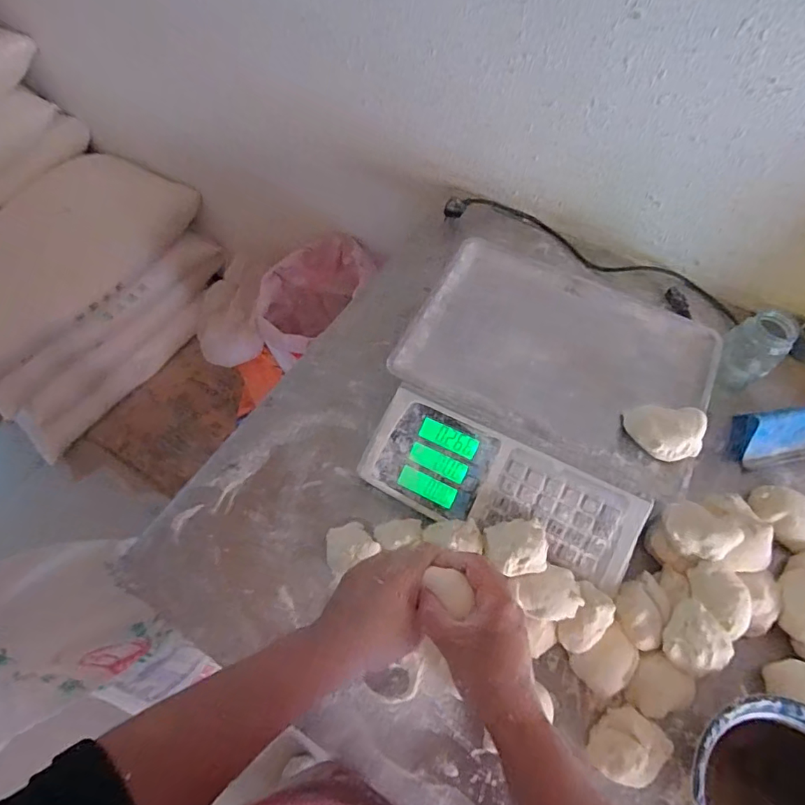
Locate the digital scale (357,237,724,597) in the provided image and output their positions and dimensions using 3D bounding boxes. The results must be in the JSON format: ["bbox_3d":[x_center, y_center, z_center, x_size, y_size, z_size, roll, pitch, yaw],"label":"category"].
[{"bbox_3d":[0.164,-0.004,0.599,0.339,0.105,0.354,24,63,11],"label":"digital scale"}]

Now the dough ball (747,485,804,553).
[{"bbox_3d":[0.456,0.133,0.575,0.056,0.032,0.071,-39,69,-20],"label":"dough ball"}]

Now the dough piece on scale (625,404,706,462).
[{"bbox_3d":[0.275,0.031,0.510,0.066,0.042,0.053,17,62,8],"label":"dough piece on scale"}]

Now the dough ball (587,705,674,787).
[{"bbox_3d":[0.216,0.329,0.464,0.066,0.045,0.055,-37,68,-19],"label":"dough ball"}]

